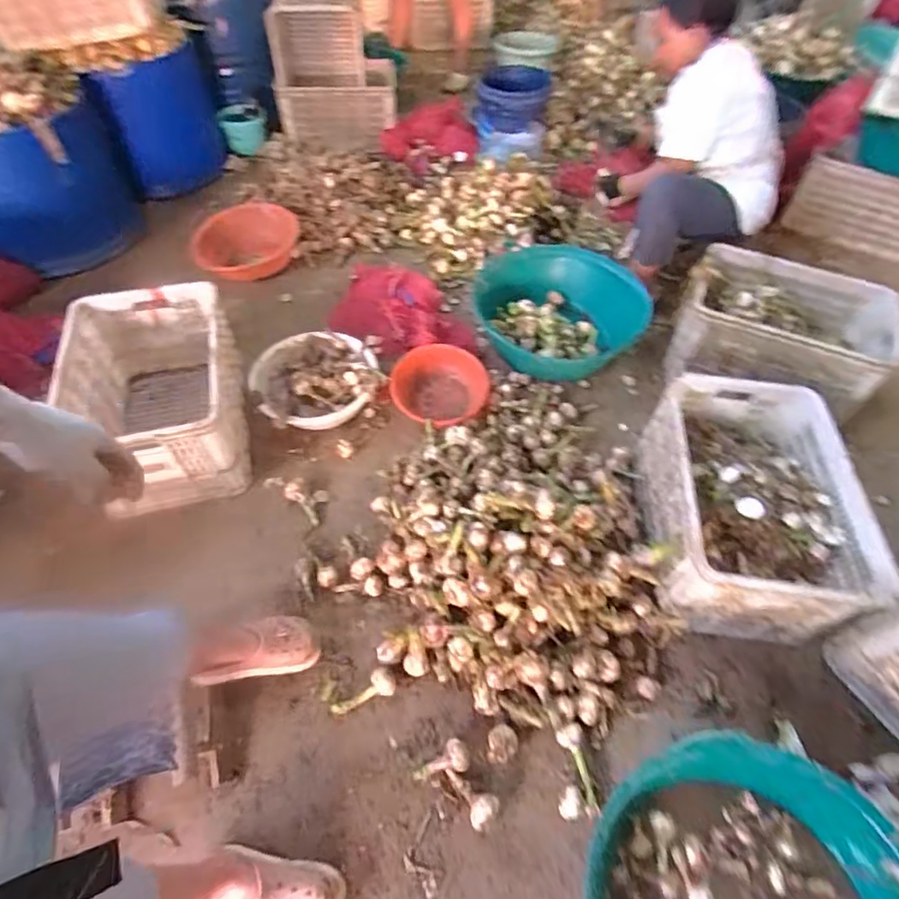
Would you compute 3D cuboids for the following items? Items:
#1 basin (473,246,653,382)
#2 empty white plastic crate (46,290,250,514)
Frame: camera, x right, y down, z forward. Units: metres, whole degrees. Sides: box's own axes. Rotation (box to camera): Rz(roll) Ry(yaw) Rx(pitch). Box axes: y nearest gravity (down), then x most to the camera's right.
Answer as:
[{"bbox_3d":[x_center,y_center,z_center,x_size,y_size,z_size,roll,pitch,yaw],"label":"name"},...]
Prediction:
[{"bbox_3d":[0.350,-0.497,1.760,0.574,0.170,0.574,1,53,-2],"label":"basin"},{"bbox_3d":[-0.779,-0.143,1.403,0.380,0.318,0.535,-11,54,-11],"label":"empty white plastic crate"}]

